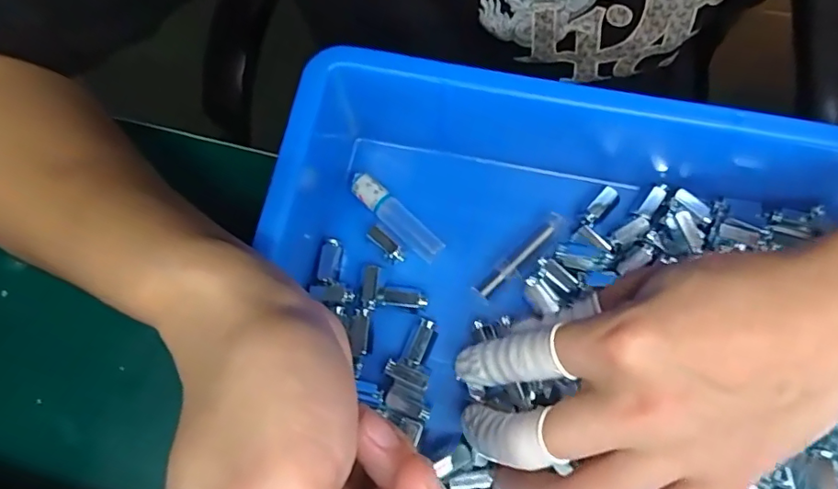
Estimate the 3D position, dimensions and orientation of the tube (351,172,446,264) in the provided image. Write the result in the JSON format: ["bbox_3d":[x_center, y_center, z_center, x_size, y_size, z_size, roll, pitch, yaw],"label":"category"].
[{"bbox_3d":[-0.012,-0.014,0.272,0.056,0.013,0.013,41,78,14],"label":"tube"}]

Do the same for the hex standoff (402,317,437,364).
[{"bbox_3d":[0.001,0.045,0.253,0.009,0.005,0.021,23,74,10],"label":"hex standoff"}]

